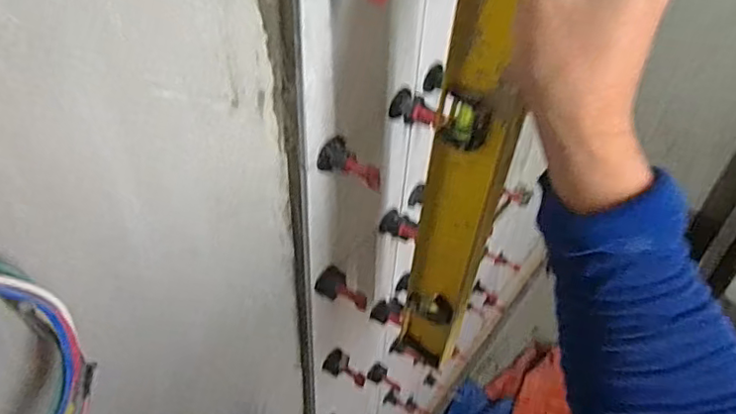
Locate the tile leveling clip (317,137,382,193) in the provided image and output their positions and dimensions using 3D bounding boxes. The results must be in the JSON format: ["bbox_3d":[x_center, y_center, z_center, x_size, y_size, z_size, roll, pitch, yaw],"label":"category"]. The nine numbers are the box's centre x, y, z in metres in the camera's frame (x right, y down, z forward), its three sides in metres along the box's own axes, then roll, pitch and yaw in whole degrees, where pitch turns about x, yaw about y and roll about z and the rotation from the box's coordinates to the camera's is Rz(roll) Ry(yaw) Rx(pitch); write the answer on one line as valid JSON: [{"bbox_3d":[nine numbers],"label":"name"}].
[{"bbox_3d":[-0.009,-0.033,0.448,0.052,0.026,0.029,27,48,23],"label":"tile leveling clip"}]

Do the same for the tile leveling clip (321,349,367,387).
[{"bbox_3d":[-0.024,0.183,0.657,0.050,0.016,0.028,32,48,5],"label":"tile leveling clip"}]

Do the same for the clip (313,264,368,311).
[{"bbox_3d":[-0.023,0.079,0.551,0.051,0.027,0.023,28,47,5],"label":"clip"}]

